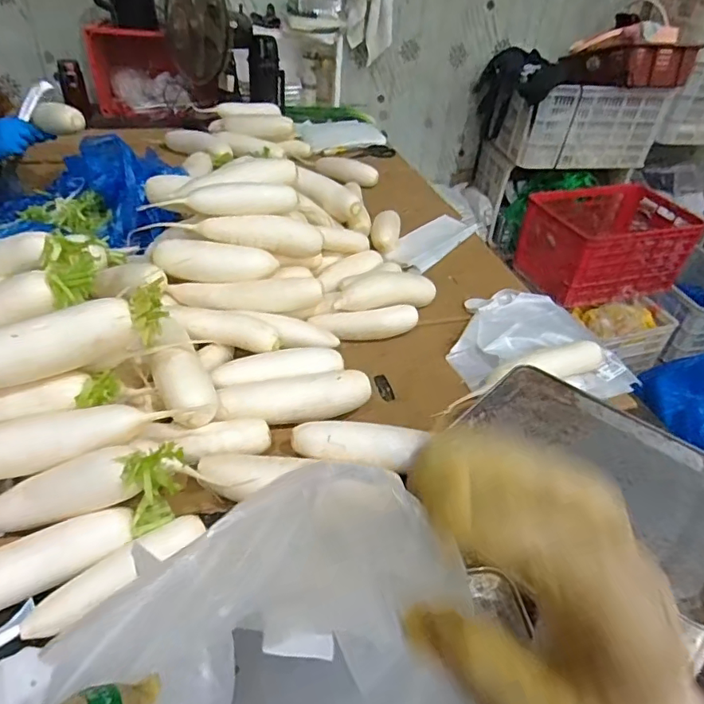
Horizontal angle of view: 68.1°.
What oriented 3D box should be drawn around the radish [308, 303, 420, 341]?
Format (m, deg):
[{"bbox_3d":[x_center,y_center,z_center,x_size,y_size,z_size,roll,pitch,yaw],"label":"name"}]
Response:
[{"bbox_3d":[0.027,-0.051,0.949,0.199,0.047,0.059,-3,40,-9],"label":"radish"}]

